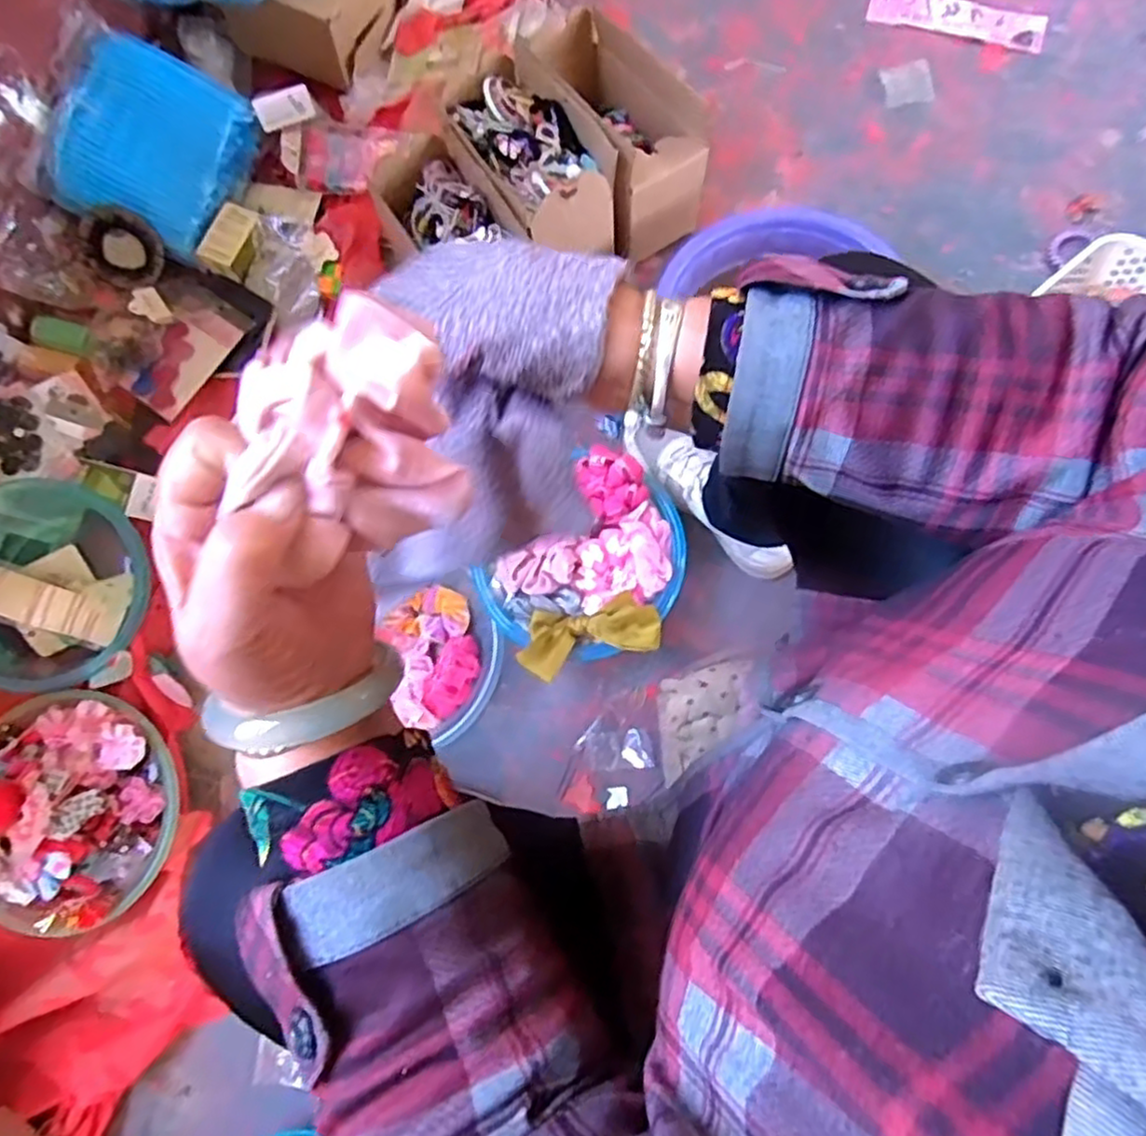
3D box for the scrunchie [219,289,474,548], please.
[{"bbox_3d":[-0.074,-0.046,0.232,0.069,0.049,0.067,-10,77,-2],"label":"scrunchie"}]

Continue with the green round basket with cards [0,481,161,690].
[{"bbox_3d":[-0.608,0.025,0.785,0.247,0.078,0.218,-1,78,2],"label":"green round basket with cards"}]

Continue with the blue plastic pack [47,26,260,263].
[{"bbox_3d":[-0.516,-0.519,0.857,0.202,0.060,0.223,19,91,-18],"label":"blue plastic pack"}]

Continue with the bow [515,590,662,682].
[{"bbox_3d":[0.016,0.068,0.712,0.144,0.021,0.065,-12,78,-1],"label":"bow"}]

